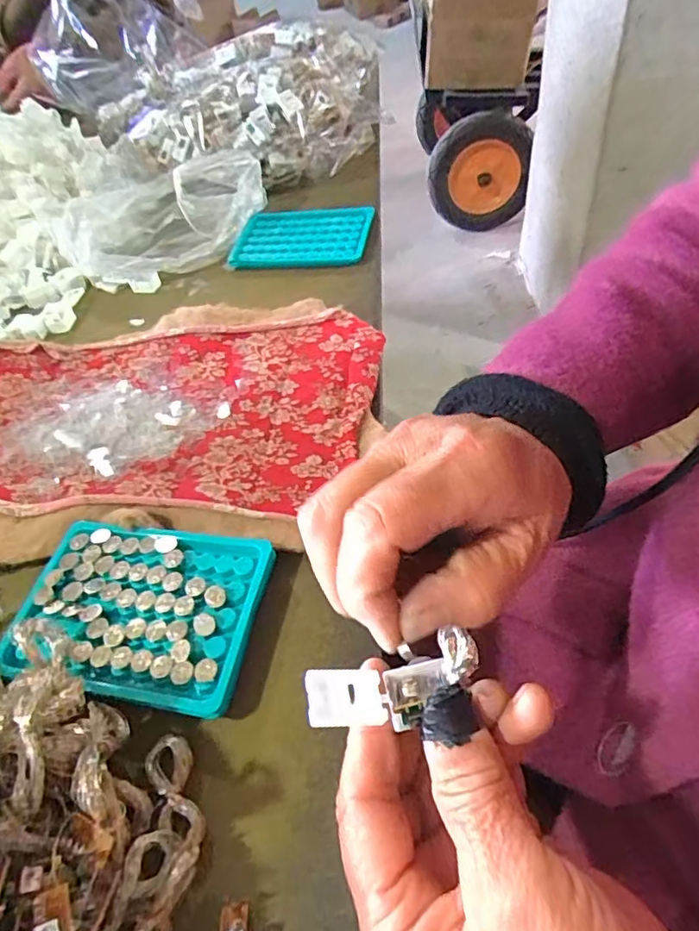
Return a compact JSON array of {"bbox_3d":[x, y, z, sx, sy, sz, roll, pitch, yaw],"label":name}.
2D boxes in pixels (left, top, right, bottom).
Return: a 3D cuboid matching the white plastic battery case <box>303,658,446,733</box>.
[{"bbox_3d":[0.011,0.083,0.204,0.052,0.009,0.023,-1,48,-18],"label":"white plastic battery case"}]

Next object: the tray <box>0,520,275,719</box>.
[{"bbox_3d":[-0.116,0.076,0.309,0.134,0.015,0.096,4,51,13],"label":"tray"}]

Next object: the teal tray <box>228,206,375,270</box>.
[{"bbox_3d":[-0.045,-0.227,0.561,0.130,0.017,0.091,4,51,13],"label":"teal tray"}]

